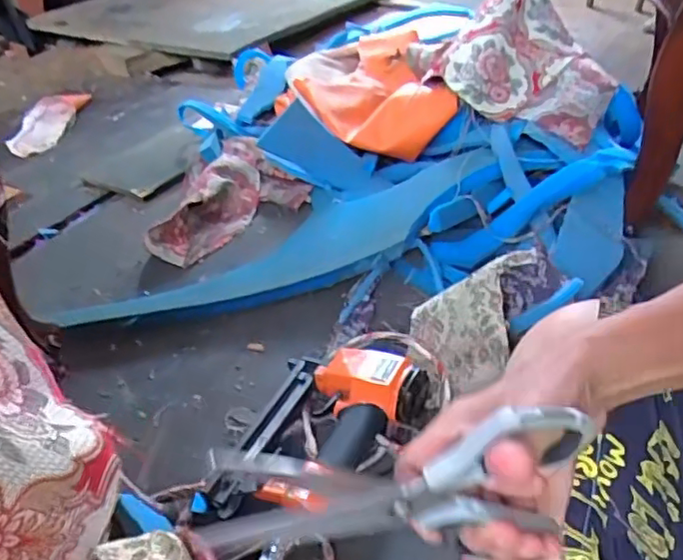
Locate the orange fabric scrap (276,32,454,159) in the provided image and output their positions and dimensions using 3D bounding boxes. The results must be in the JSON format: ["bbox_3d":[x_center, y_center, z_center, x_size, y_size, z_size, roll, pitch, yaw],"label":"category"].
[{"bbox_3d":[0.018,-0.328,1.020,0.252,0.094,0.414,-3,39,-4],"label":"orange fabric scrap"}]

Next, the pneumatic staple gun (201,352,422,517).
[{"bbox_3d":[-0.019,0.155,0.606,0.161,0.067,0.200,15,41,17],"label":"pneumatic staple gun"}]

